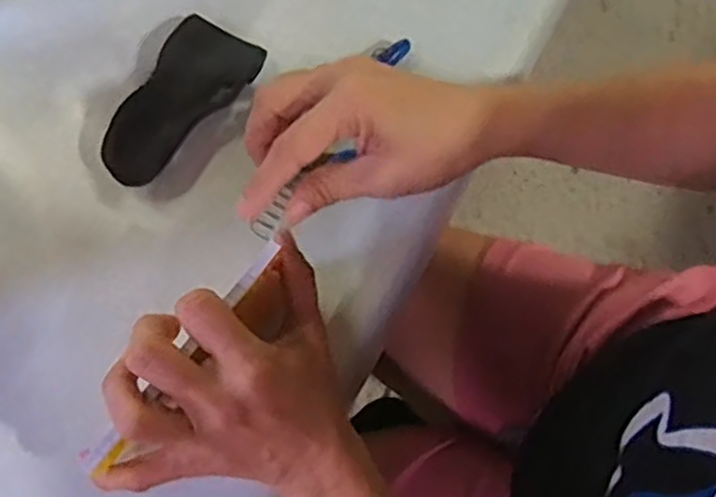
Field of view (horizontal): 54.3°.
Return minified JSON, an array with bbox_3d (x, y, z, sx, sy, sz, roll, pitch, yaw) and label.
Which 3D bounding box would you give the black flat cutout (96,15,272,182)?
[{"bbox_3d":[-0.110,-0.092,0.438,0.059,0.017,0.120,24,74,5],"label":"black flat cutout"}]

